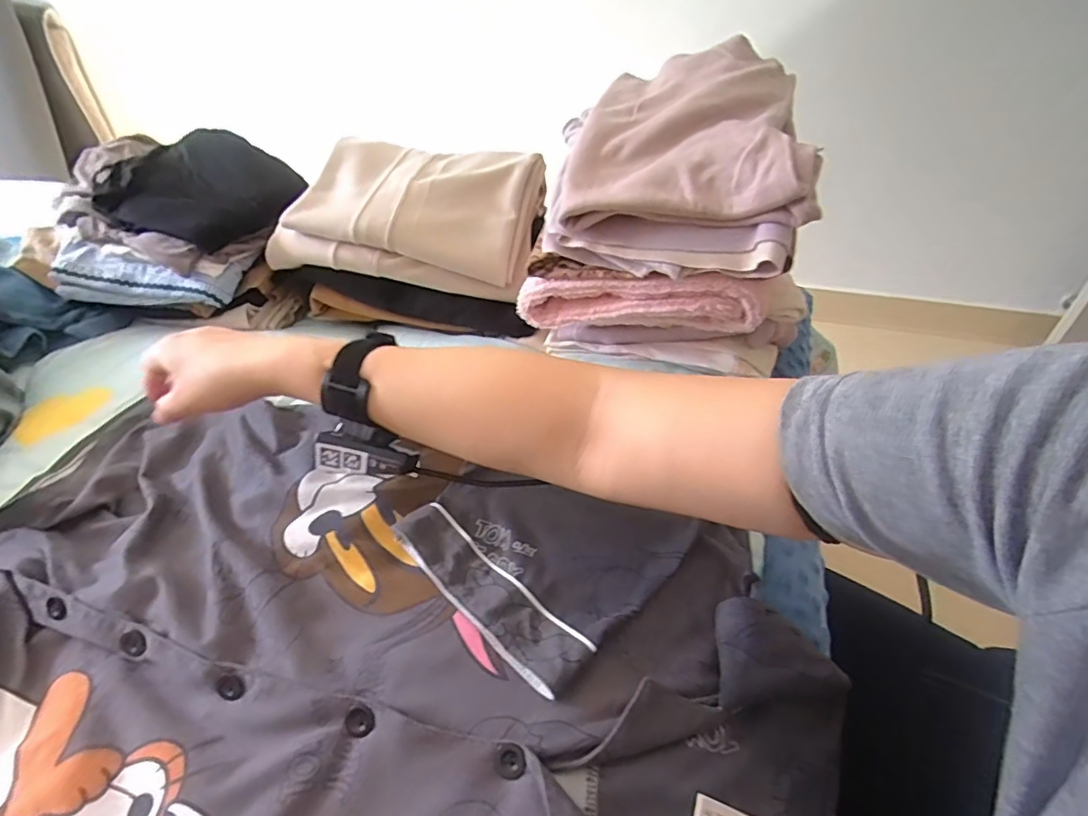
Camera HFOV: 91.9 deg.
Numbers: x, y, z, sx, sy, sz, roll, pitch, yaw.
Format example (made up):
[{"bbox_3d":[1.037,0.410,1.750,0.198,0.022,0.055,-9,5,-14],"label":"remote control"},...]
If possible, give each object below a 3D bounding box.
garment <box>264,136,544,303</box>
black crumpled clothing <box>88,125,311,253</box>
[{"bbox_3d":[-0.161,-0.248,0.635,0.290,0.056,0.215,9,66,1],"label":"garment"},{"bbox_3d":[-0.420,-0.274,0.650,0.194,0.078,0.185,13,44,18],"label":"black crumpled clothing"}]

